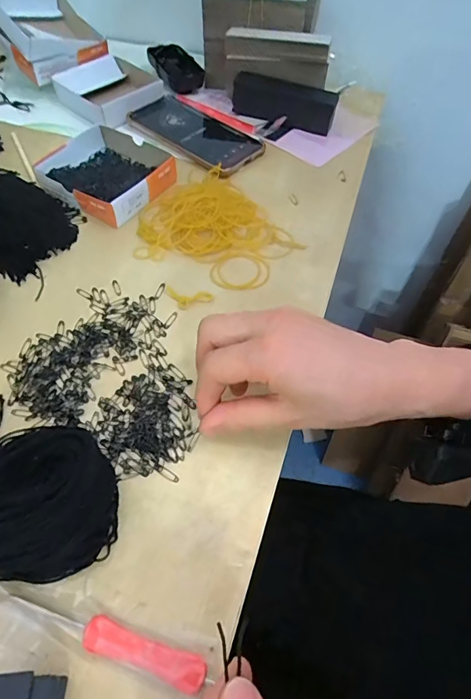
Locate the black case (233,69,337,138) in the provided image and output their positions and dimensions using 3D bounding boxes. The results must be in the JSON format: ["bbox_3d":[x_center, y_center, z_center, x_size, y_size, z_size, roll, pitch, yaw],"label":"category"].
[{"bbox_3d":[0.060,-0.308,0.527,0.132,0.040,0.046,27,58,17],"label":"black case"}]

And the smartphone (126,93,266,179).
[{"bbox_3d":[-0.047,-0.264,0.504,0.169,0.015,0.085,37,61,22],"label":"smartphone"}]

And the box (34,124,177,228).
[{"bbox_3d":[-0.137,-0.187,0.443,0.121,0.027,0.107,32,60,20],"label":"box"}]

